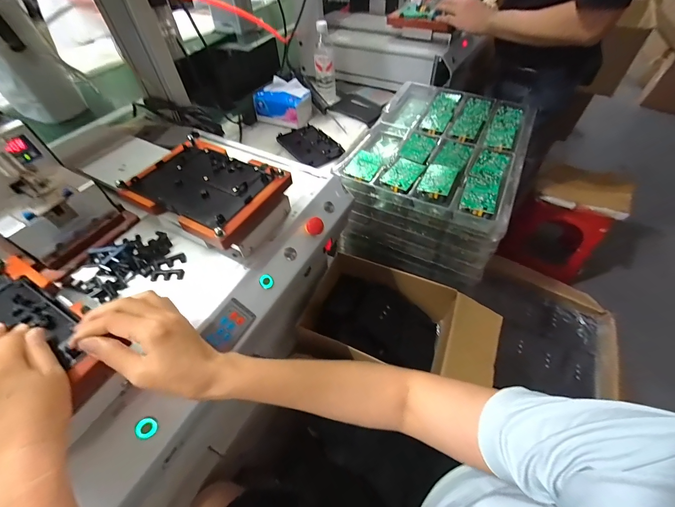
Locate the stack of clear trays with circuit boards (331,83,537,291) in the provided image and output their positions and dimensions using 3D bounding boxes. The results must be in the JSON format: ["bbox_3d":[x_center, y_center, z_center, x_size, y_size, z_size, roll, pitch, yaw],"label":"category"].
[{"bbox_3d":[0.244,-0.191,0.756,0.345,0.242,0.464,21,56,17],"label":"stack of clear trays with circuit boards"}]

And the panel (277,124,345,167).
[{"bbox_3d":[-0.074,-0.313,0.841,0.133,0.013,0.201,-31,57,-20],"label":"panel"}]

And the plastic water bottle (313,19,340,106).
[{"bbox_3d":[-0.037,-0.605,0.944,0.073,0.239,0.082,-4,52,-1],"label":"plastic water bottle"}]

